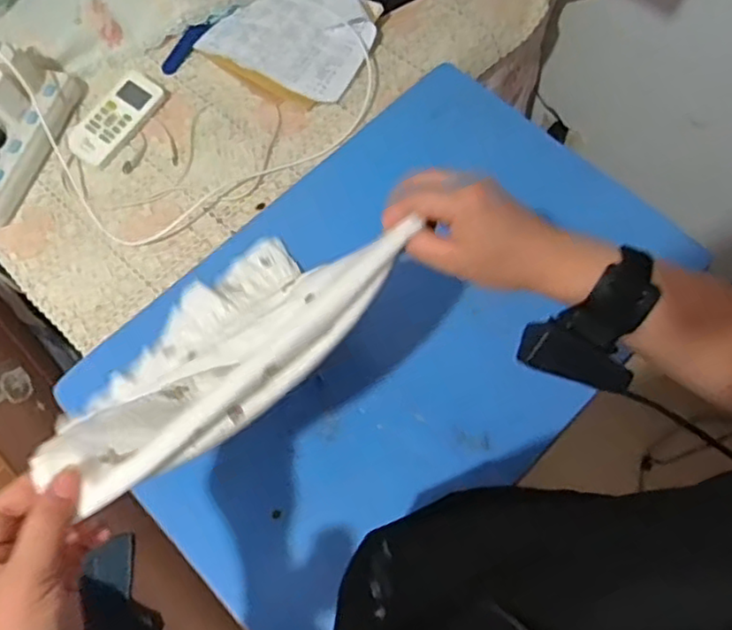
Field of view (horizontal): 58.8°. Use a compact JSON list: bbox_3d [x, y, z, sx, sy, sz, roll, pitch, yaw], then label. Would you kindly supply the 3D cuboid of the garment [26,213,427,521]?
[{"bbox_3d":[-0.120,0.017,0.532,0.262,0.366,0.051,-35,105,-12],"label":"garment"}]

